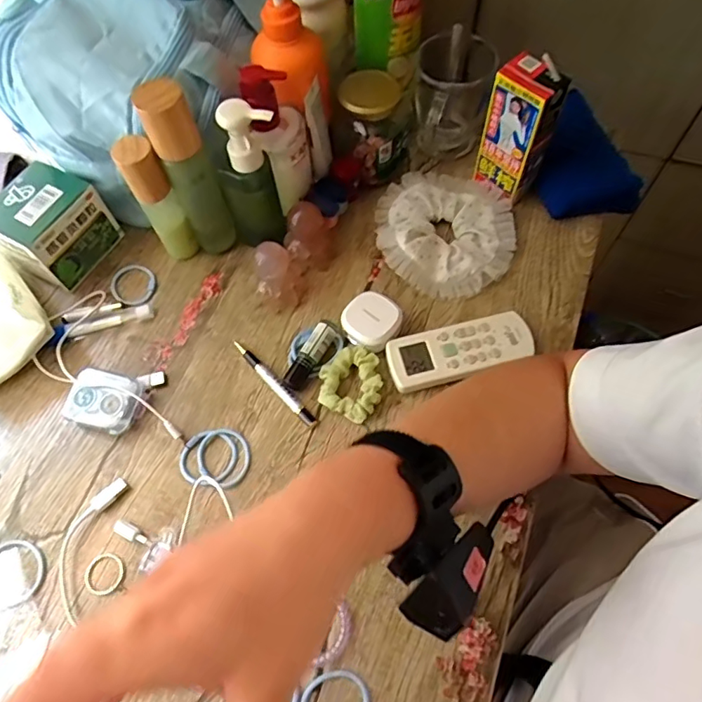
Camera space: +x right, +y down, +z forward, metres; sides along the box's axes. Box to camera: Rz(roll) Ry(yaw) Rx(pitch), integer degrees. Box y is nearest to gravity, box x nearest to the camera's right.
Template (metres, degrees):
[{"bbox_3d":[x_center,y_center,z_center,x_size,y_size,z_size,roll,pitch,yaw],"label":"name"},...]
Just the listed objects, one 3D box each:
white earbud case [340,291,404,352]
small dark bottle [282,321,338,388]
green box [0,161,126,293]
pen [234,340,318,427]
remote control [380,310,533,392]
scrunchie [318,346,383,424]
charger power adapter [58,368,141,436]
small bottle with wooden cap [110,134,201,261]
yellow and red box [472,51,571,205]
[{"bbox_3d":[0.019,-0.026,0.483,0.051,0.024,0.050,28,68,16],"label":"white earbud case"},{"bbox_3d":[-0.036,0.003,0.477,0.019,0.024,0.073,29,69,16],"label":"small dark bottle"},{"bbox_3d":[-0.301,-0.124,0.523,0.079,0.080,0.096,29,68,16],"label":"green box"},{"bbox_3d":[-0.072,0.028,0.475,0.011,0.012,0.111,-41,68,-16],"label":"pen"},{"bbox_3d":[0.097,0.001,0.470,0.128,0.018,0.050,-15,63,-4],"label":"remote control"},{"bbox_3d":[0.002,0.028,0.466,0.057,0.021,0.063,24,67,15],"label":"scrunchie"},{"bbox_3d":[-0.221,0.045,0.465,0.059,0.025,0.050,16,65,11],"label":"charger power adapter"},{"bbox_3d":[-0.180,-0.137,0.493,0.033,0.140,0.033,-37,67,-14],"label":"small bottle with wooden cap"},{"bbox_3d":[0.163,-0.212,0.508,0.043,0.131,0.061,-36,67,-14],"label":"yellow and red box"}]

